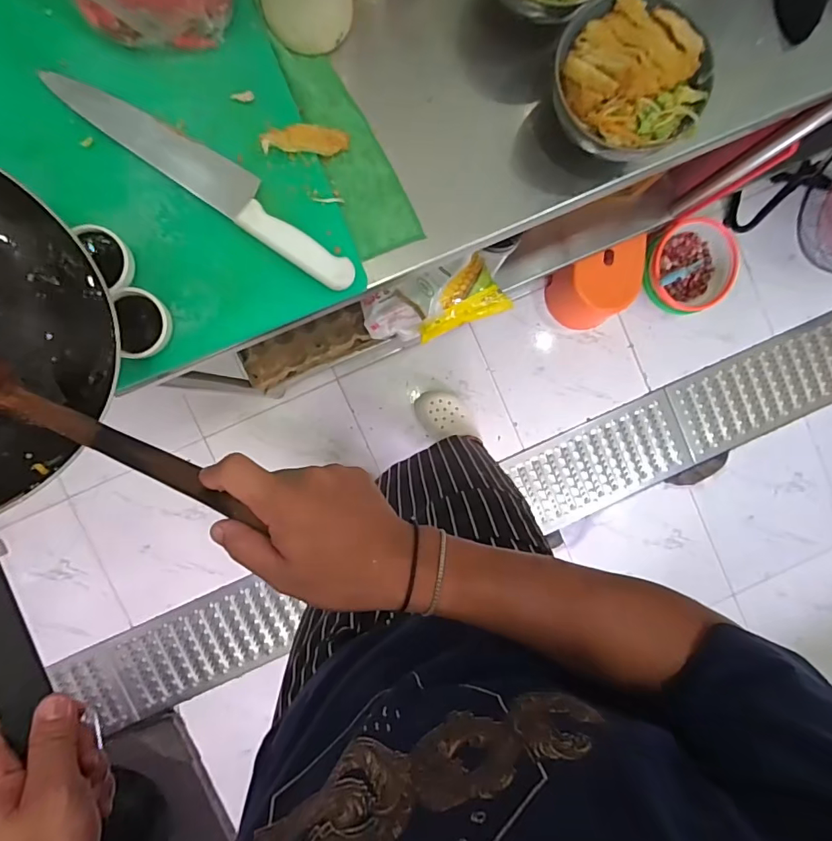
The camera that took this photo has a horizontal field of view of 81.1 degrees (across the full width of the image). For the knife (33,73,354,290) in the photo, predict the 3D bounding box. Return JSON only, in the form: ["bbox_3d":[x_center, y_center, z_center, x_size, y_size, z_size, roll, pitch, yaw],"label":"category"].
[{"bbox_3d":[-0.210,-0.250,0.498,0.350,0.014,0.048,34,93,-1],"label":"knife"}]

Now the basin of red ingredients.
[{"bbox_3d":[0.688,-0.382,1.217,0.231,0.098,0.215,-26,92,2],"label":"basin of red ingredients"}]

